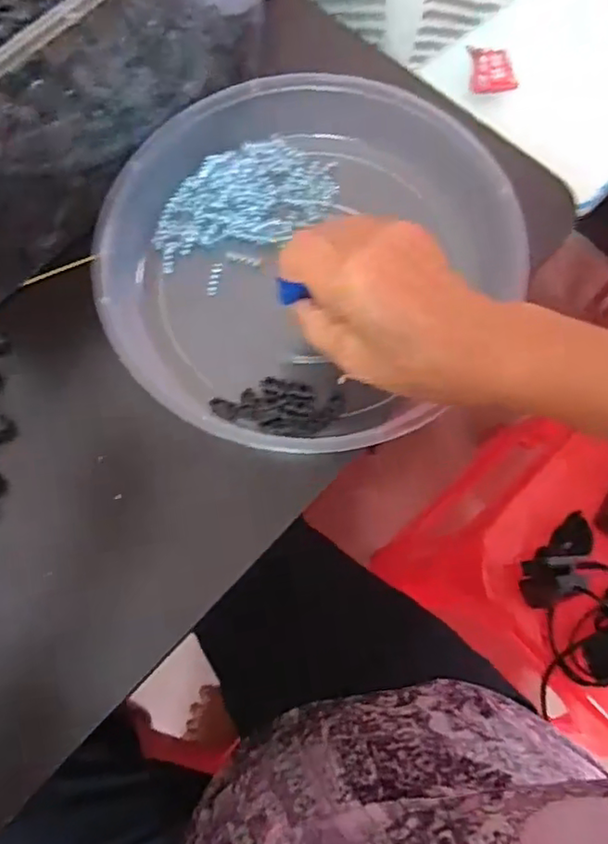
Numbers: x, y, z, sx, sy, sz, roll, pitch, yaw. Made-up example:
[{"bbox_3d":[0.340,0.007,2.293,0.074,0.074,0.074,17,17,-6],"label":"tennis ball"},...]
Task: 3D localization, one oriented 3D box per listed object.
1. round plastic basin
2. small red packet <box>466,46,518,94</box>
[{"bbox_3d":[0.005,-0.105,0.380,0.223,0.066,0.253,32,76,8],"label":"round plastic basin"},{"bbox_3d":[0.165,-0.310,0.538,0.037,0.012,0.045,0,74,-1],"label":"small red packet"}]

